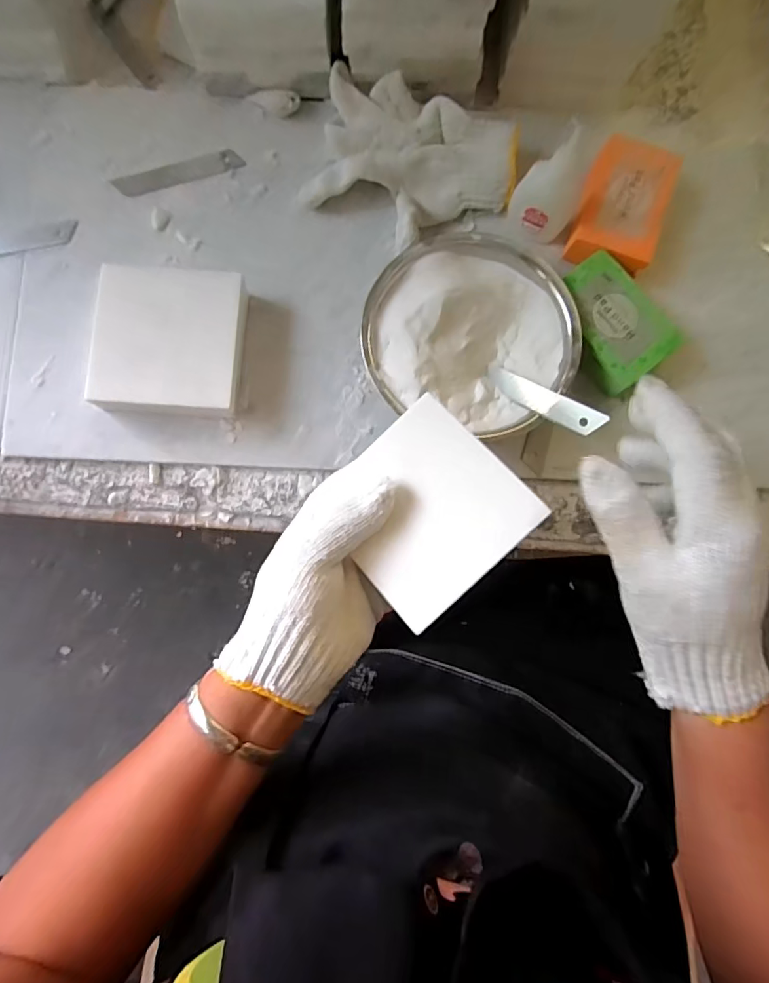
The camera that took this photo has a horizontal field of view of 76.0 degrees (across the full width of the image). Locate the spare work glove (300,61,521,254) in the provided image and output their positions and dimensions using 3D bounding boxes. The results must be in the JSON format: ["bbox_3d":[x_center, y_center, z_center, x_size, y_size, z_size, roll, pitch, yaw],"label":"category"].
[{"bbox_3d":[0.021,-0.247,0.376,0.151,0.033,0.106,18,83,-3],"label":"spare work glove"}]

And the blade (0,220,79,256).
[{"bbox_3d":[-0.292,-0.193,0.383,0.103,0.004,0.020,-12,87,-2],"label":"blade"}]

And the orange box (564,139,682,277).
[{"bbox_3d":[0.181,-0.215,0.378,0.060,0.033,0.095,23,83,-2],"label":"orange box"}]

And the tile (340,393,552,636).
[{"bbox_3d":[0.023,0.011,0.282,0.099,0.004,0.095,-44,74,5],"label":"tile"}]

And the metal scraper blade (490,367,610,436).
[{"bbox_3d":[0.107,-0.063,0.337,0.092,0.005,0.017,40,110,39],"label":"metal scraper blade"}]

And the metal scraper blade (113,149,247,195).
[{"bbox_3d":[-0.164,-0.254,0.393,0.100,0.004,0.018,-17,85,-3],"label":"metal scraper blade"}]

